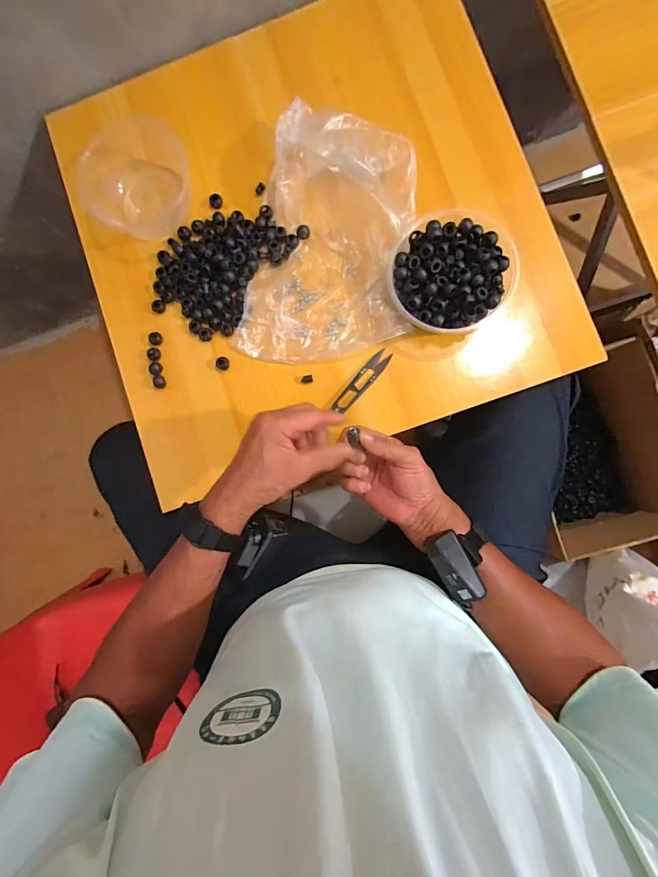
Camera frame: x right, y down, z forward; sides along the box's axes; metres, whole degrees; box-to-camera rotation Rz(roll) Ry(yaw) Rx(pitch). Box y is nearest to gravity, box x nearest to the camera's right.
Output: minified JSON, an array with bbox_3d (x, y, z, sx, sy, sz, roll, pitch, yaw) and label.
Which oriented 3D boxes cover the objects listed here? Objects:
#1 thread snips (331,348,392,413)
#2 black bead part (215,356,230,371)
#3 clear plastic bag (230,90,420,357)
[{"bbox_3d":[0.043,-0.073,0.492,0.022,0.006,0.097,40,91,4],"label":"thread snips"},{"bbox_3d":[-0.141,-0.099,0.507,0.016,0.008,0.017,0,88,4],"label":"black bead part"},{"bbox_3d":[0.005,-0.243,0.479,0.209,0.050,0.299,11,89,4],"label":"clear plastic bag"}]

